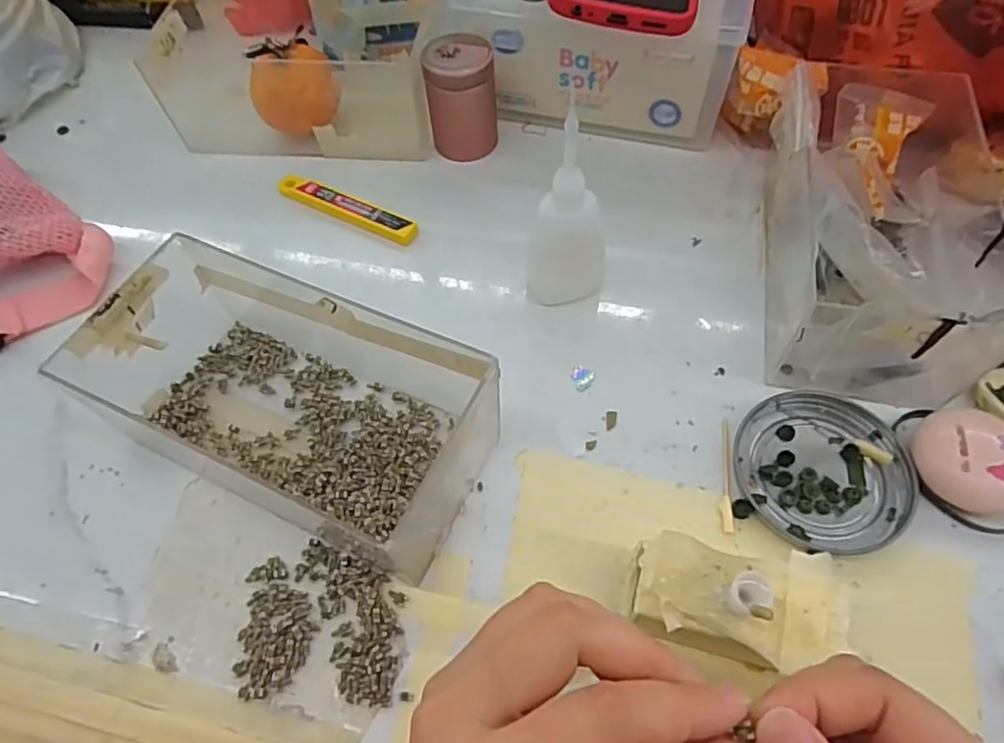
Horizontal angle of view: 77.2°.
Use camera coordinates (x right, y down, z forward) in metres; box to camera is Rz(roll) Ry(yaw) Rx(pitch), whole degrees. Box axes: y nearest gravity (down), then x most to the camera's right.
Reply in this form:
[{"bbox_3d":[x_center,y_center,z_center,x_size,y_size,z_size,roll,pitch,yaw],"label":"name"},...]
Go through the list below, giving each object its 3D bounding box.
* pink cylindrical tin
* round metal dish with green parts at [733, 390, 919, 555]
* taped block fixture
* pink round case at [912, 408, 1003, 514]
[{"bbox_3d":[-0.026,-0.181,0.415,0.043,0.062,0.040,-2,58,3],"label":"pink cylindrical tin"},{"bbox_3d":[0.152,0.046,0.299,0.076,0.007,0.077,-2,58,3],"label":"round metal dish with green parts"},{"bbox_3d":[0.092,0.093,0.250,0.079,0.049,0.042,4,59,6],"label":"taped block fixture"},{"bbox_3d":[0.213,0.041,0.288,0.041,0.023,0.047,-14,59,-5],"label":"pink round case"}]

